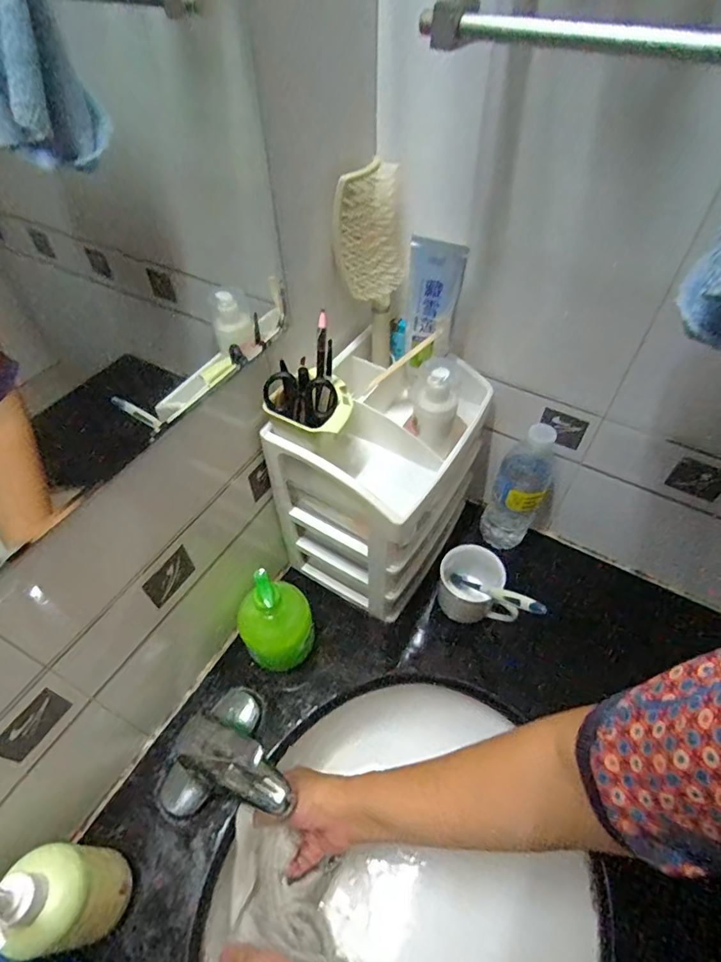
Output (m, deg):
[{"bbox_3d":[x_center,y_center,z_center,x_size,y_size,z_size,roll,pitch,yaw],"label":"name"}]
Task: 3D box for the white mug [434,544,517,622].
[{"bbox_3d":[0.149,0.139,0.638,0.096,0.089,0.068,12,52,11],"label":"white mug"}]

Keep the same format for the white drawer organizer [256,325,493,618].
[{"bbox_3d":[0.022,0.011,0.620,0.178,0.287,0.193,27,56,21],"label":"white drawer organizer"}]

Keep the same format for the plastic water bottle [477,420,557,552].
[{"bbox_3d":[0.205,0.013,0.645,0.066,0.199,0.073,19,54,16],"label":"plastic water bottle"}]

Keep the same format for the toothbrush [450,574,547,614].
[{"bbox_3d":[0.157,0.132,0.592,0.014,0.185,0.017,-22,96,-18],"label":"toothbrush"}]

